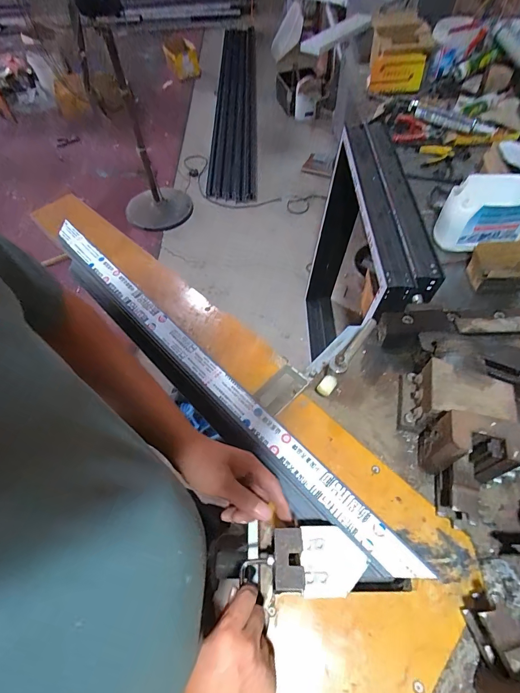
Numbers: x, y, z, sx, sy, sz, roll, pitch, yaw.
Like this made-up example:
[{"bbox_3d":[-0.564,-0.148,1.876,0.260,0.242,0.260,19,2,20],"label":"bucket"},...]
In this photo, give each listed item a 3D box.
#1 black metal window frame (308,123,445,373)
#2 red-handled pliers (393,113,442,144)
[{"bbox_3d":[0.318,-0.245,1.379,0.144,0.967,0.718,2,66,-3],"label":"black metal window frame"},{"bbox_3d":[0.572,-0.789,1.297,0.158,0.043,0.153,12,59,11],"label":"red-handled pliers"}]

